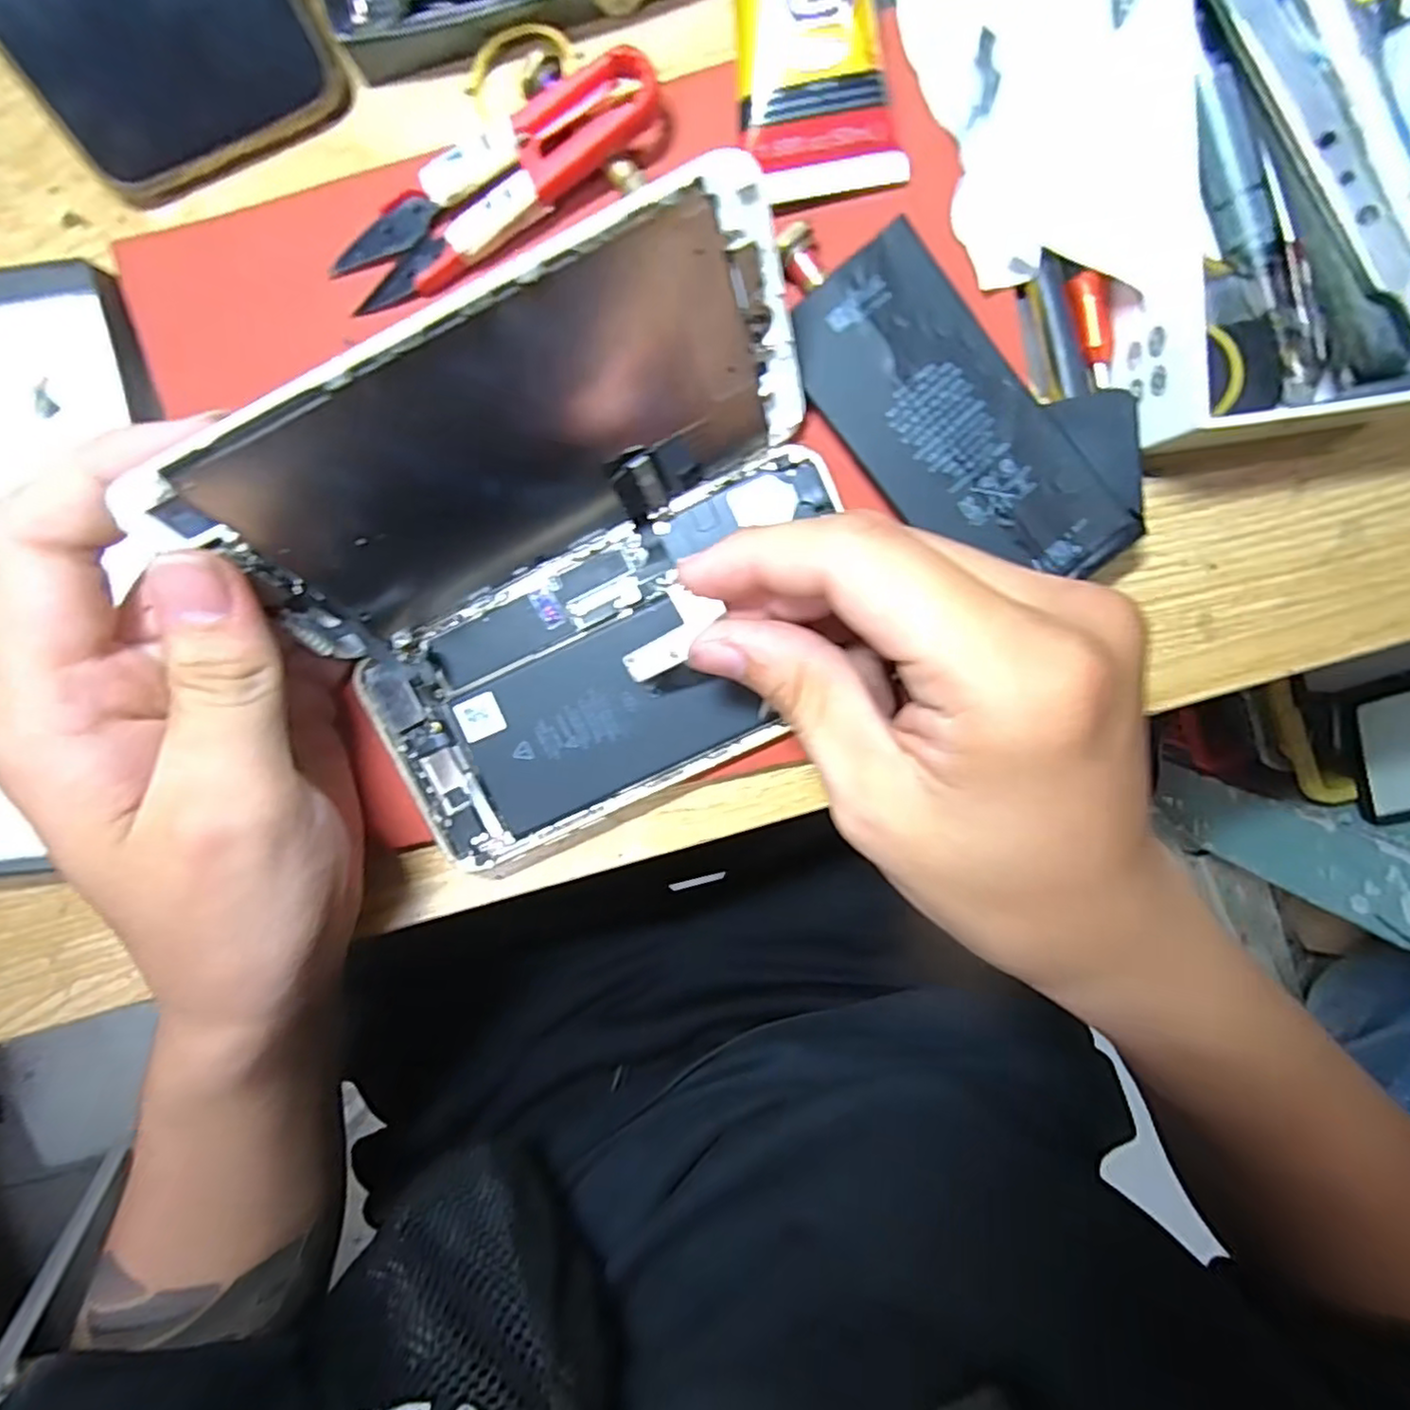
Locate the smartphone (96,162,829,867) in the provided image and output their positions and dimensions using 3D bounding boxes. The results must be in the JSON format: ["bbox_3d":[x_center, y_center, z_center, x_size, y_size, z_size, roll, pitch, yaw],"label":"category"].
[{"bbox_3d":[-0.034,-0.028,0.175,0.152,0.071,0.122,-25,95,5],"label":"smartphone"}]

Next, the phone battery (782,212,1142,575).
[{"bbox_3d":[0.073,-0.078,0.187,0.105,0.007,0.055,35,97,-2],"label":"phone battery"}]

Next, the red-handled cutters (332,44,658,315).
[{"bbox_3d":[-0.056,-0.139,0.184,0.094,0.012,0.026,-26,95,5],"label":"red-handled cutters"}]

